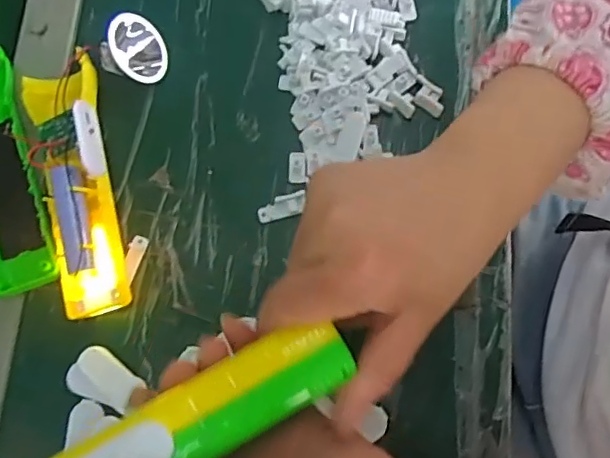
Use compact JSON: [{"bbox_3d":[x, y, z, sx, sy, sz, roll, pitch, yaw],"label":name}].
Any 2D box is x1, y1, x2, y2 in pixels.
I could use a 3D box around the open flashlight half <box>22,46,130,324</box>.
[{"bbox_3d":[-0.140,-0.029,0.351,0.052,0.034,0.166,-15,76,-1],"label":"open flashlight half"}]

